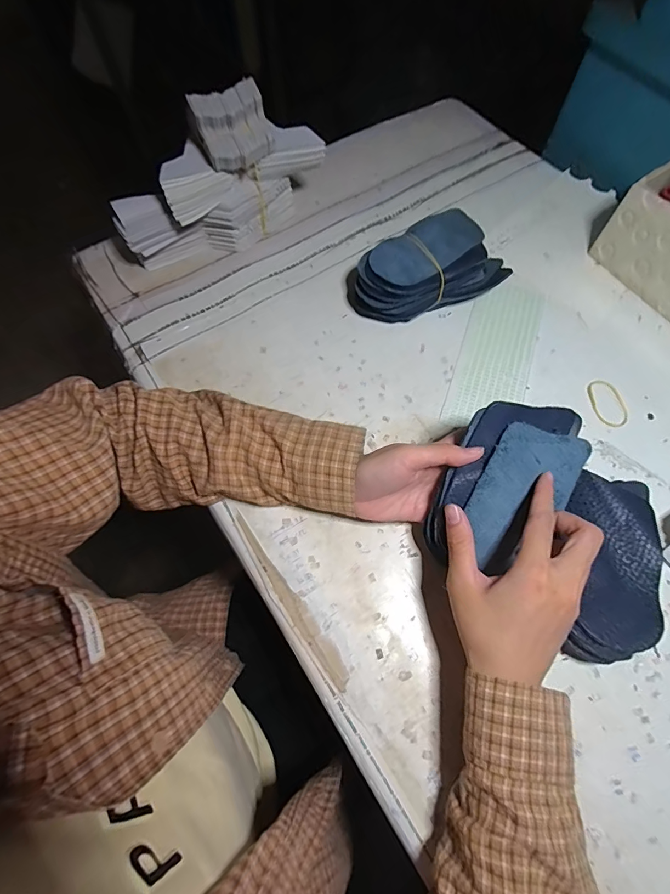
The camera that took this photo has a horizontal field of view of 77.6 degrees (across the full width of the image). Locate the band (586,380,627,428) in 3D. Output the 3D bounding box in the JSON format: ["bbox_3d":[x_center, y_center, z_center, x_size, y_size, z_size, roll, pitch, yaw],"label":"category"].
[{"bbox_3d":[0.276,-0.044,0.421,0.033,0.004,0.052,-11,67,-5],"label":"band"}]

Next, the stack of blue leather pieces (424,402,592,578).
[{"bbox_3d":[0.126,0.020,0.321,0.080,0.030,0.142,22,92,-10],"label":"stack of blue leather pieces"}]

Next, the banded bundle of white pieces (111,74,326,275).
[{"bbox_3d":[-0.126,-0.284,0.449,0.230,0.143,0.066,-27,69,-11],"label":"banded bundle of white pieces"}]

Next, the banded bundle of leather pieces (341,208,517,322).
[{"bbox_3d":[0.095,-0.192,0.453,0.160,0.058,0.093,-19,68,-8],"label":"banded bundle of leather pieces"}]

